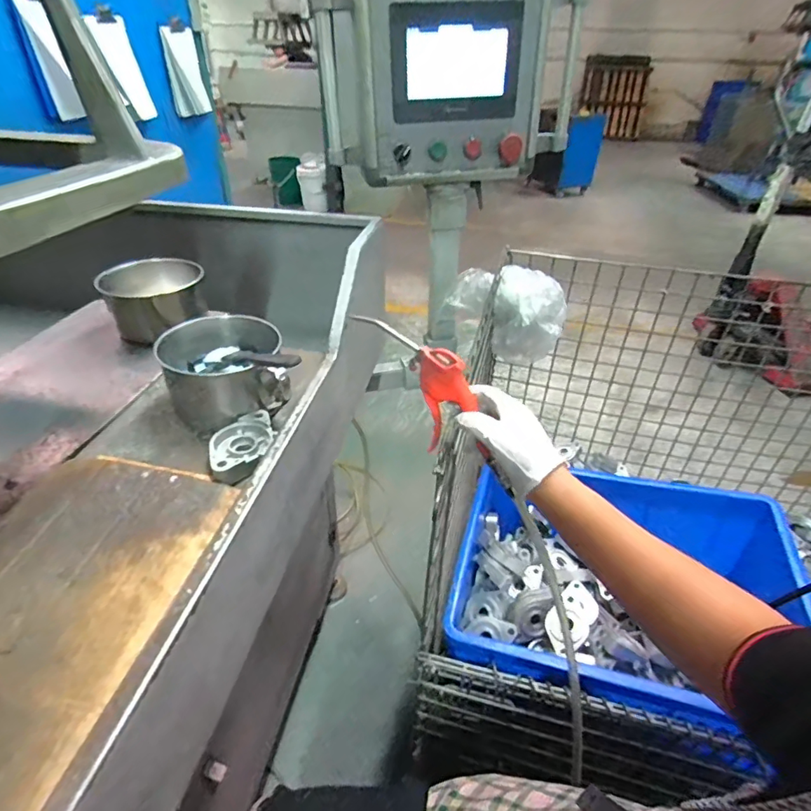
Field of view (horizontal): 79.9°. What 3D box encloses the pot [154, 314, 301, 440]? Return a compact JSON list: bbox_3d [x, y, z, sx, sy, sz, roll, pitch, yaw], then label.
[{"bbox_3d":[-0.208,-0.035,0.571,0.139,0.091,0.154,-16,40,-21],"label":"pot"}]

